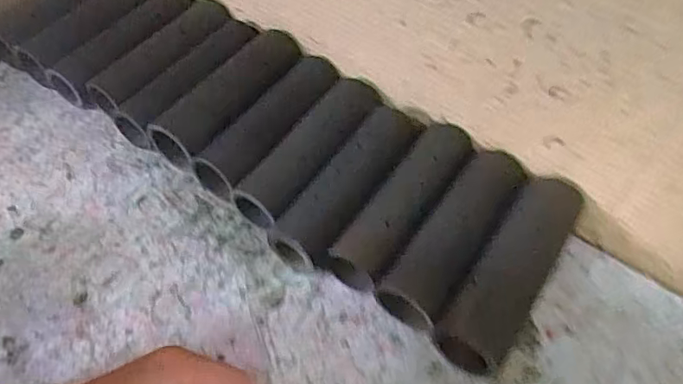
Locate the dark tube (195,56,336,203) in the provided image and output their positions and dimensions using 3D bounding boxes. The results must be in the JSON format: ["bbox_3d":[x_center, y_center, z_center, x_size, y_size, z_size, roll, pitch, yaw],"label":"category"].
[{"bbox_3d":[-0.072,-0.064,0.572,0.065,0.057,0.183,32,56,21],"label":"dark tube"}]

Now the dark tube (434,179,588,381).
[{"bbox_3d":[0.142,0.068,0.464,0.056,0.057,0.187,31,55,20],"label":"dark tube"}]

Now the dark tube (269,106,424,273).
[{"bbox_3d":[0.006,-0.005,0.524,0.056,0.052,0.188,30,55,19],"label":"dark tube"}]

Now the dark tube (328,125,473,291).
[{"bbox_3d":[0.058,0.016,0.512,0.052,0.057,0.183,30,55,20],"label":"dark tube"}]

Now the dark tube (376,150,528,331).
[{"bbox_3d":[0.100,0.040,0.488,0.057,0.050,0.186,30,55,20],"label":"dark tube"}]

